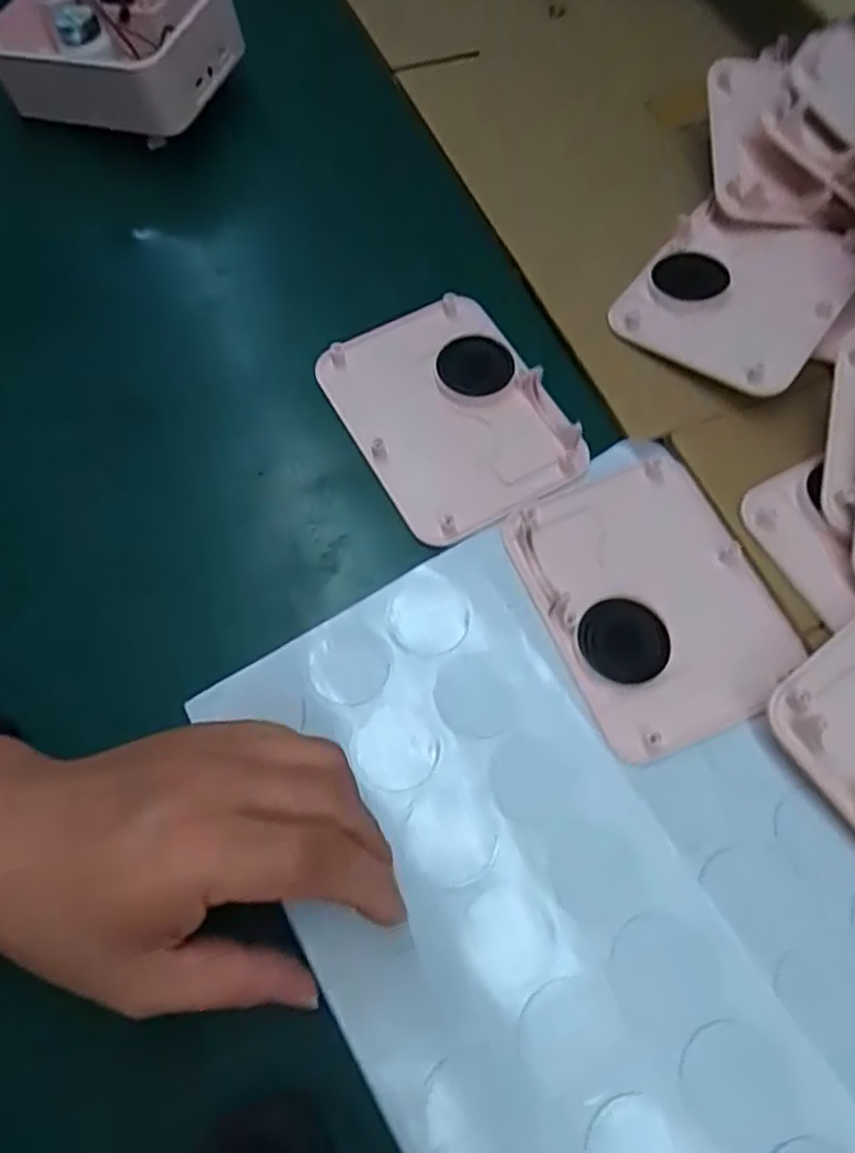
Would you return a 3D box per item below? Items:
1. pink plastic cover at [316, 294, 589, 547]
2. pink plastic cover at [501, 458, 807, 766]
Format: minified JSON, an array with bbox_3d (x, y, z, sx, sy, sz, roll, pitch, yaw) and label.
[{"bbox_3d":[0.011,-0.082,0.356,0.095,0.014,0.123,-28,71,-9],"label":"pink plastic cover"},{"bbox_3d":[0.099,0.009,0.316,0.094,0.007,0.123,-23,70,-7],"label":"pink plastic cover"}]

